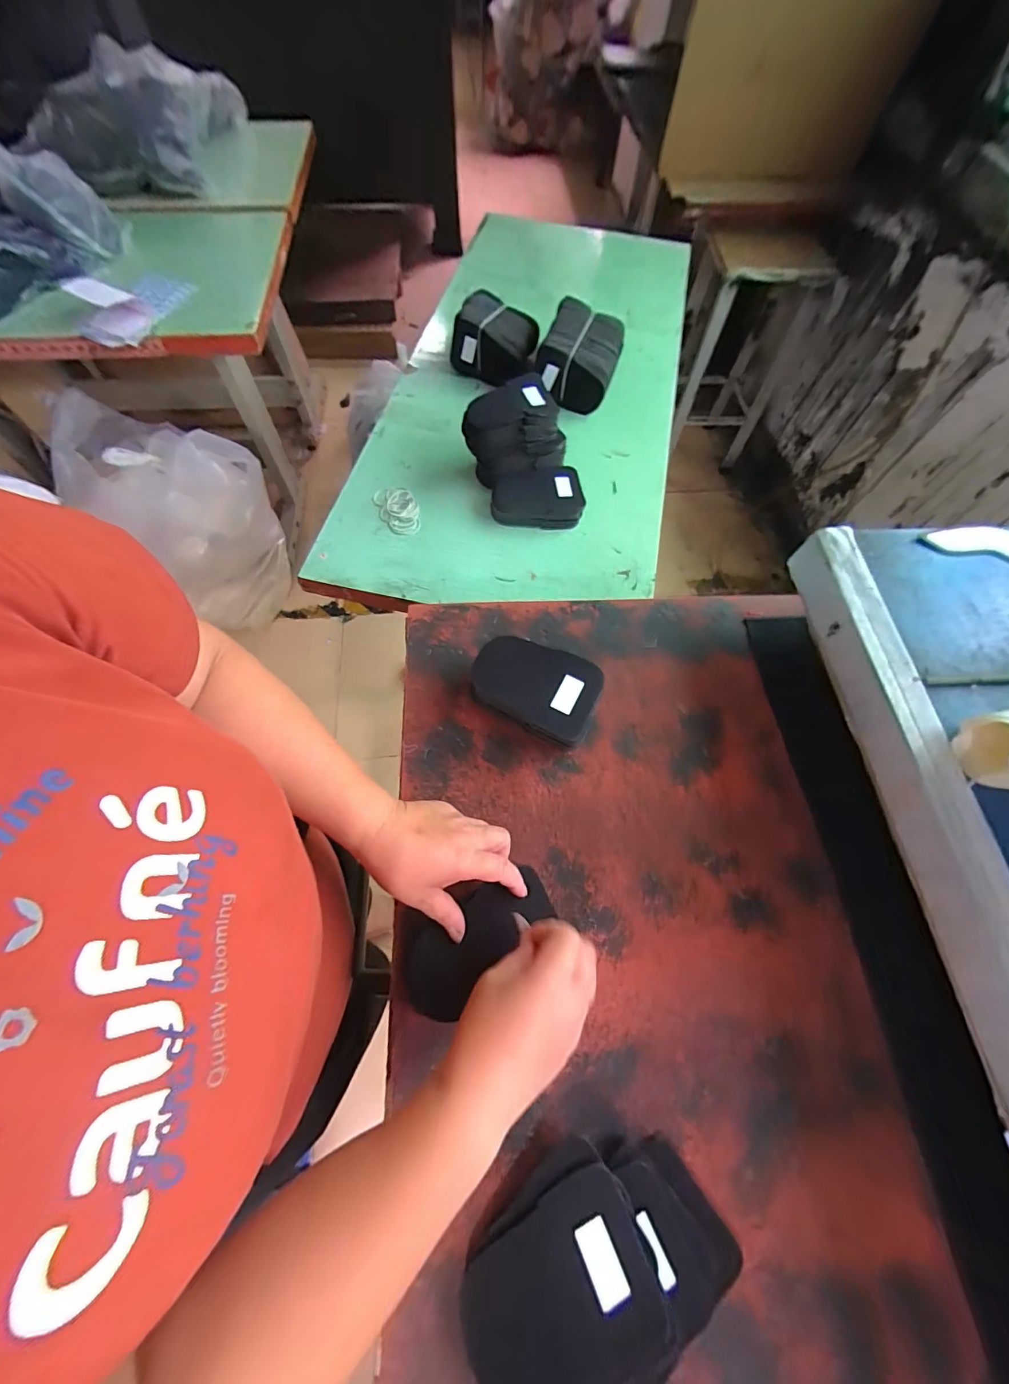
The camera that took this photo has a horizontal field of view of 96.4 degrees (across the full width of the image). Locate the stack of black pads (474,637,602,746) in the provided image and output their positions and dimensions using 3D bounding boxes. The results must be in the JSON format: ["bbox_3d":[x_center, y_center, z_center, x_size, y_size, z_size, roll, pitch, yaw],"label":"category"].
[{"bbox_3d":[0.031,0.000,0.499,0.134,0.051,0.092,20,67,8],"label":"stack of black pads"}]

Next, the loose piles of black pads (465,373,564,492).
[{"bbox_3d":[0.011,-0.398,0.718,0.152,0.125,0.096,-21,68,-10],"label":"loose piles of black pads"}]

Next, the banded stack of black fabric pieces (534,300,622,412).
[{"bbox_3d":[0.140,-0.616,0.840,0.132,0.096,0.187,17,67,6],"label":"banded stack of black fabric pieces"}]

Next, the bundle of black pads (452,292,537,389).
[{"bbox_3d":[-0.013,-0.656,0.850,0.150,0.096,0.116,17,67,6],"label":"bundle of black pads"}]

